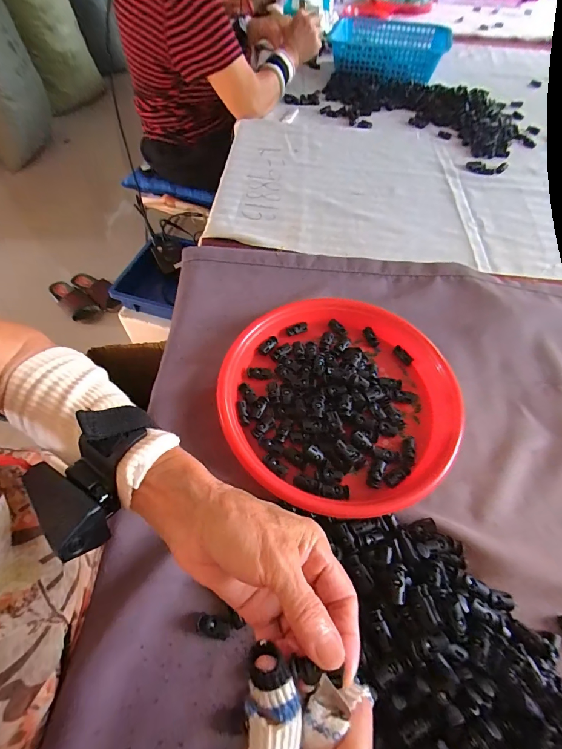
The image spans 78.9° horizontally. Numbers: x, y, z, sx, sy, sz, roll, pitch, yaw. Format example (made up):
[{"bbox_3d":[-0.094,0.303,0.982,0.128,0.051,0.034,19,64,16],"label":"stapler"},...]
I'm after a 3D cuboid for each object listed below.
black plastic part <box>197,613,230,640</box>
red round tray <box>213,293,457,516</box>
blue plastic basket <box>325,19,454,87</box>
[{"bbox_3d":[-0.054,0.205,0.277,0.027,0.008,0.014,15,59,7],"label":"black plastic part"},{"bbox_3d":[0.067,0.016,0.383,0.243,0.029,0.264,1,58,-2],"label":"red round tray"},{"bbox_3d":[0.287,-0.866,0.907,0.291,0.074,0.247,22,60,11],"label":"blue plastic basket"}]

